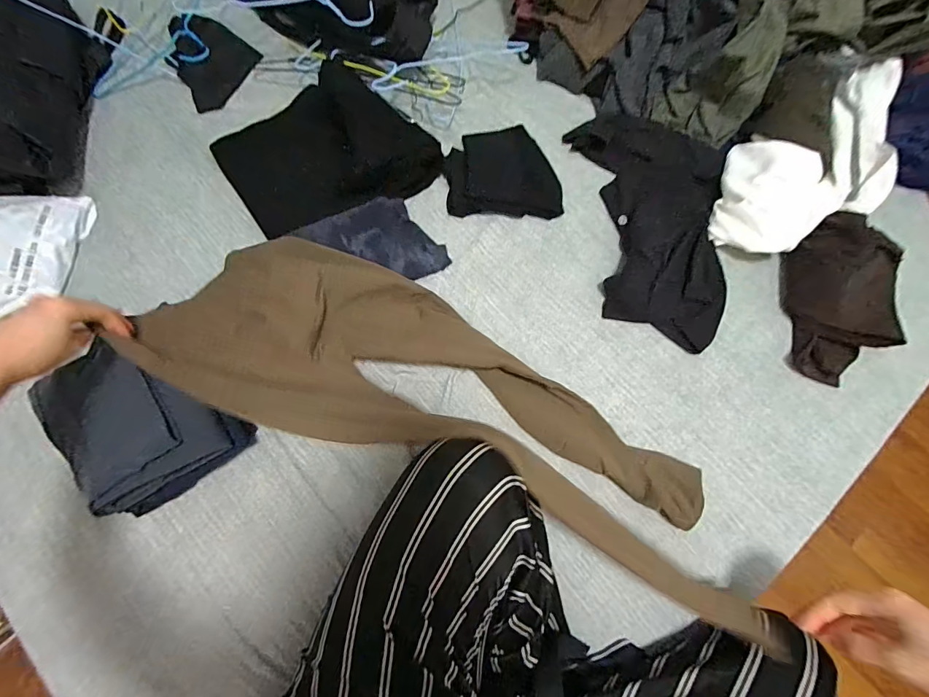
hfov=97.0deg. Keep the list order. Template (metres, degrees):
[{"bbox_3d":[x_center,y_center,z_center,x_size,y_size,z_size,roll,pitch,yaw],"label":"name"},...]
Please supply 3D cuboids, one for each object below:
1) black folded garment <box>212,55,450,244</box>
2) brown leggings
[{"bbox_3d":[-0.223,-0.317,0.649,0.293,0.100,0.262,-33,75,-10],"label":"black folded garment"},{"bbox_3d":[0.004,0.073,0.538,0.805,0.103,0.246,24,74,1],"label":"brown leggings"}]

